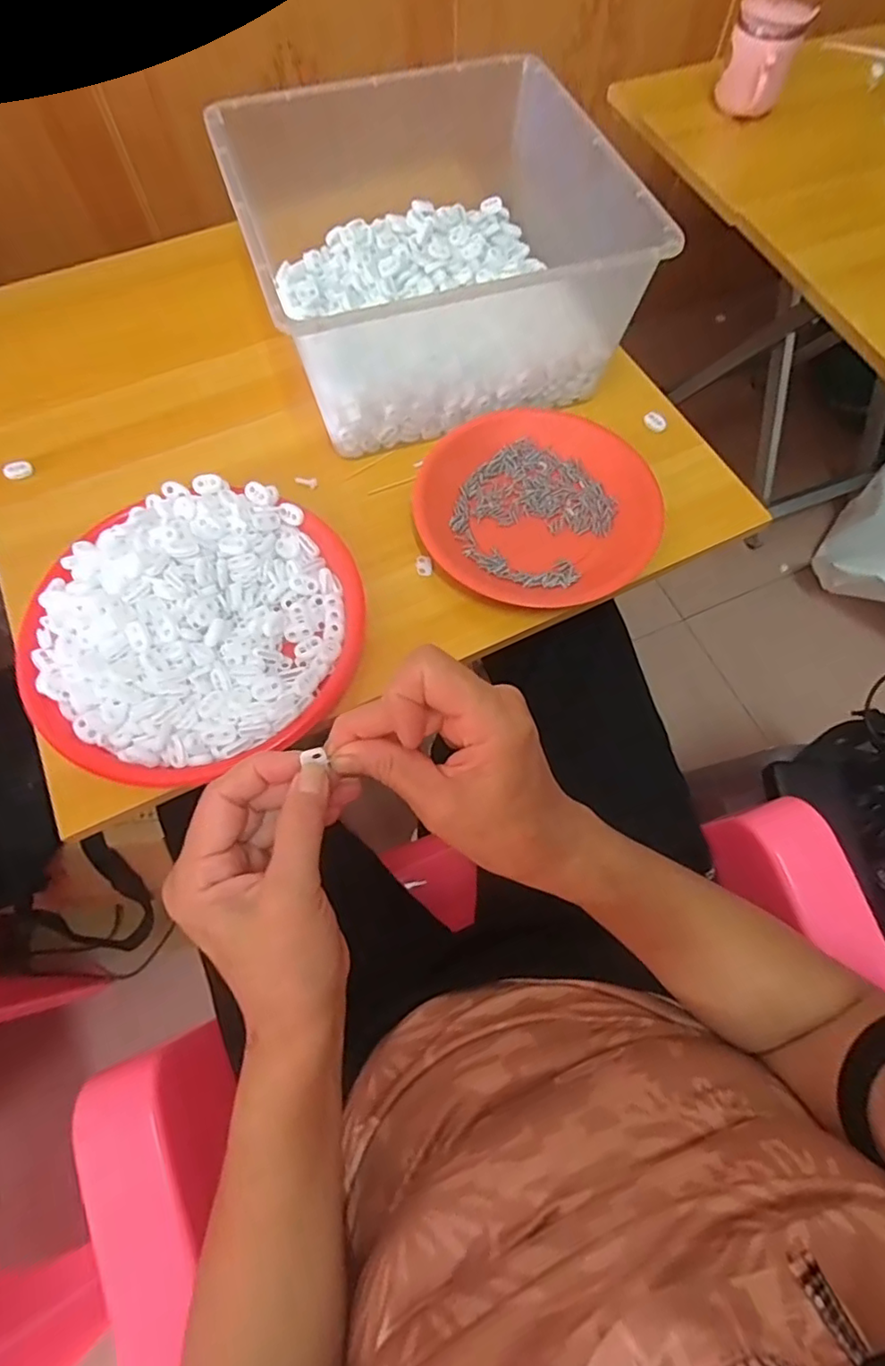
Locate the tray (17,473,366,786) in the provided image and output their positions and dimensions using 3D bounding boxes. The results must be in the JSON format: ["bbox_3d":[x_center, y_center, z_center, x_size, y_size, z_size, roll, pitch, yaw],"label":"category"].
[{"bbox_3d":[-0.178,-0.043,0.435,0.218,0.039,0.229,0,67,0],"label":"tray"}]

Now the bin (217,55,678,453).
[{"bbox_3d":[-0.013,-0.369,0.515,0.292,0.137,0.286,-16,68,-6],"label":"bin"}]

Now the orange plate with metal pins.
[{"bbox_3d":[0.082,-0.149,0.496,0.188,0.029,0.187,0,67,0],"label":"orange plate with metal pins"}]

